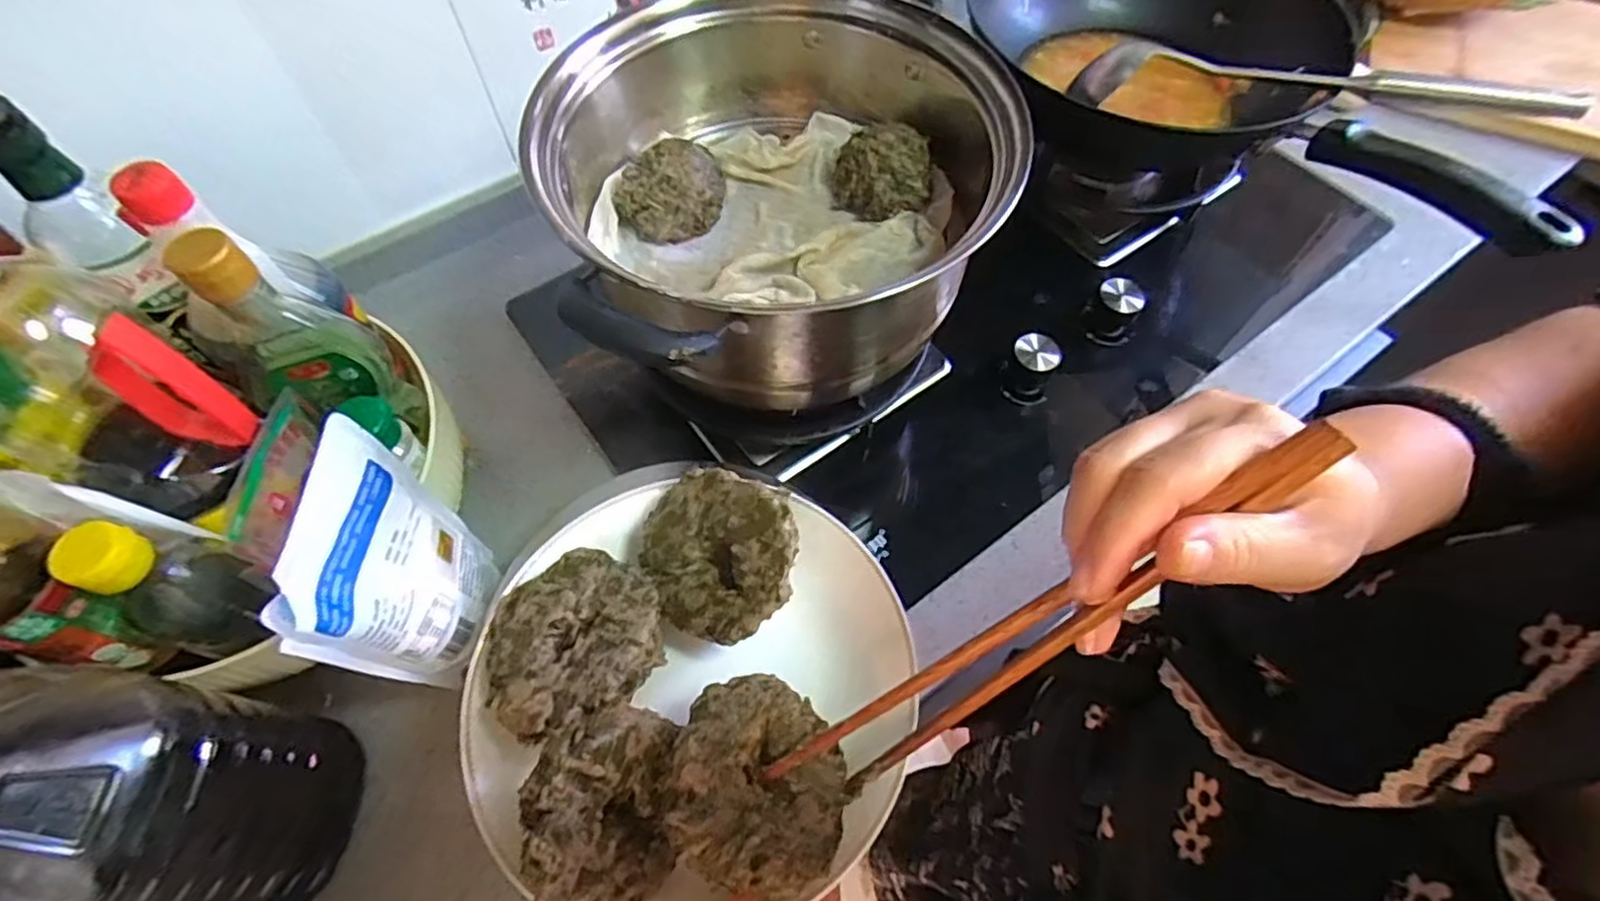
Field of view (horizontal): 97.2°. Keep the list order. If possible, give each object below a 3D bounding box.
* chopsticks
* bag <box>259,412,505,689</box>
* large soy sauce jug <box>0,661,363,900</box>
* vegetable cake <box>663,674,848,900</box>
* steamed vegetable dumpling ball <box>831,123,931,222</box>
[{"bbox_3d":[0.082,0.069,0.254,0.227,0.033,0.022,-41,61,22],"label":"chopsticks"},{"bbox_3d":[-0.232,0.074,0.418,0.038,0.162,0.114,1,60,0],"label":"bag"},{"bbox_3d":[-0.336,0.165,0.333,0.110,0.253,0.115,4,60,2],"label":"large soy sauce jug"},{"bbox_3d":[-0.018,0.135,0.290,0.069,0.017,0.078,17,46,-8],"label":"vegetable cake"},{"bbox_3d":[0.058,-0.198,0.498,0.068,0.035,0.057,9,60,5],"label":"steamed vegetable dumpling ball"}]

